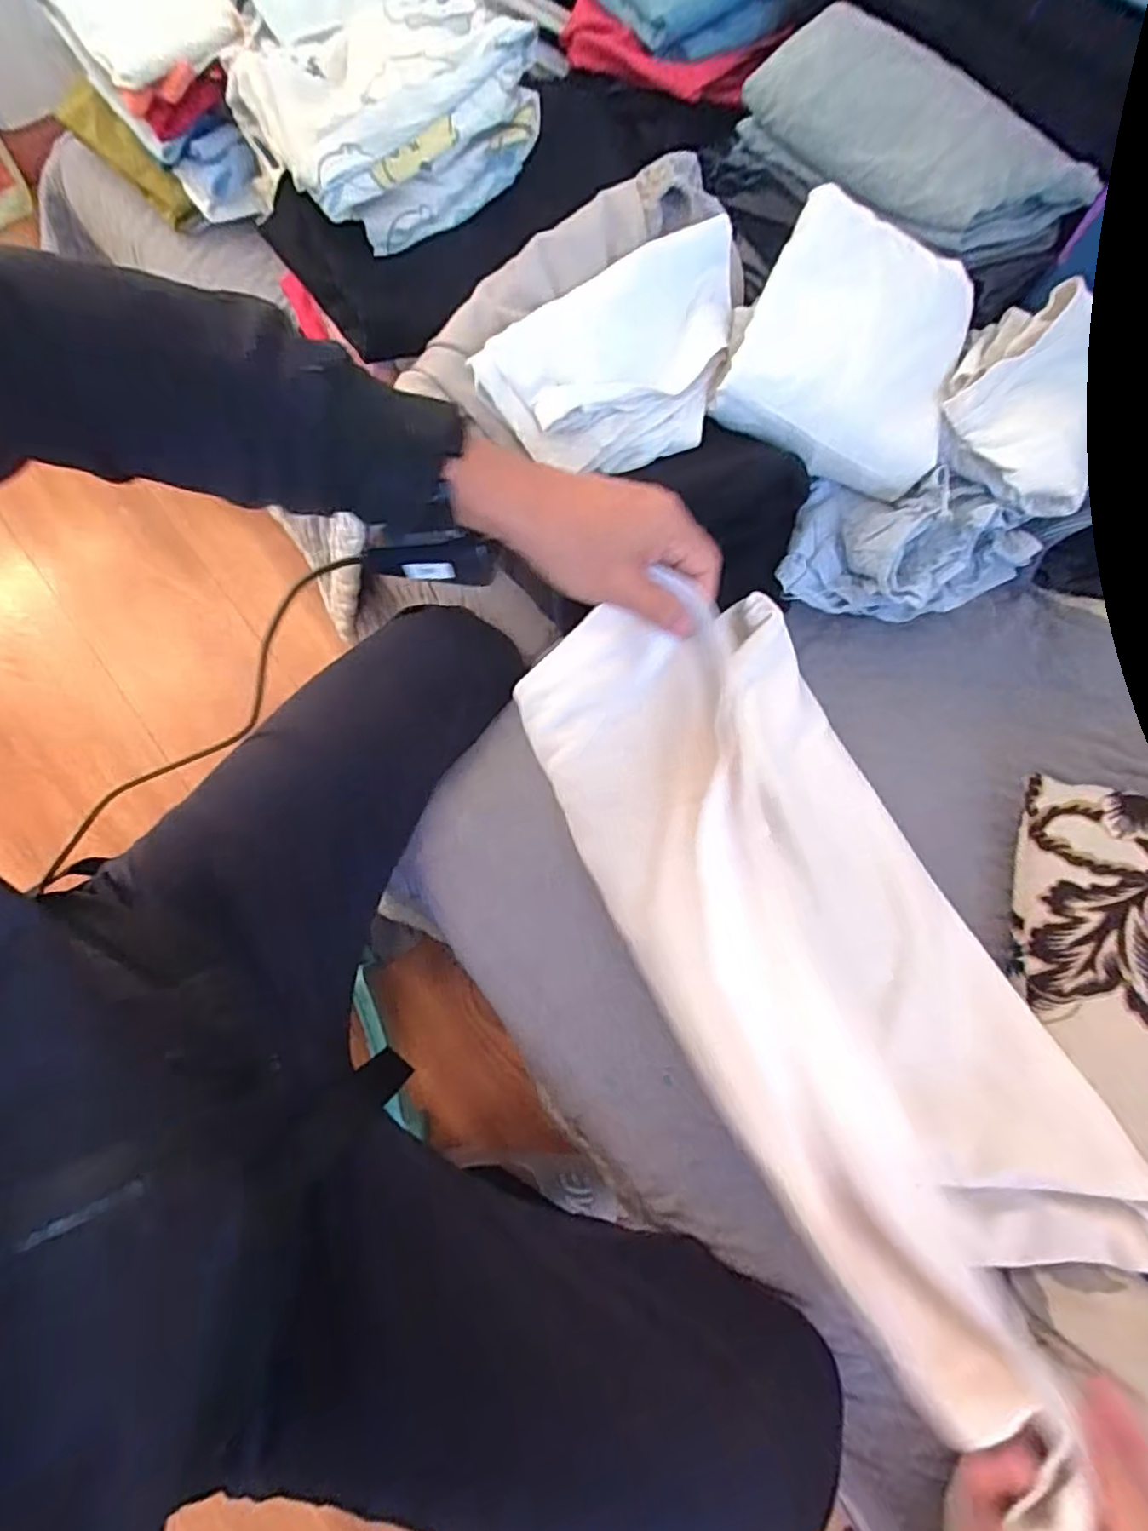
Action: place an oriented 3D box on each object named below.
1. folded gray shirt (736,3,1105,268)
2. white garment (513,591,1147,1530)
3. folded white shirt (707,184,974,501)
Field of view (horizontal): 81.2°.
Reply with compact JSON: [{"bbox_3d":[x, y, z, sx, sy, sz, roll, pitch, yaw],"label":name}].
[{"bbox_3d":[0.247,-0.463,0.502,0.248,0.058,0.129,41,76,10],"label":"folded gray shirt"},{"bbox_3d":[0.150,0.092,0.393,0.206,0.153,0.460,-25,75,-9],"label":"white garment"},{"bbox_3d":[0.204,-0.296,0.493,0.157,0.101,0.147,23,73,5],"label":"folded white shirt"}]

